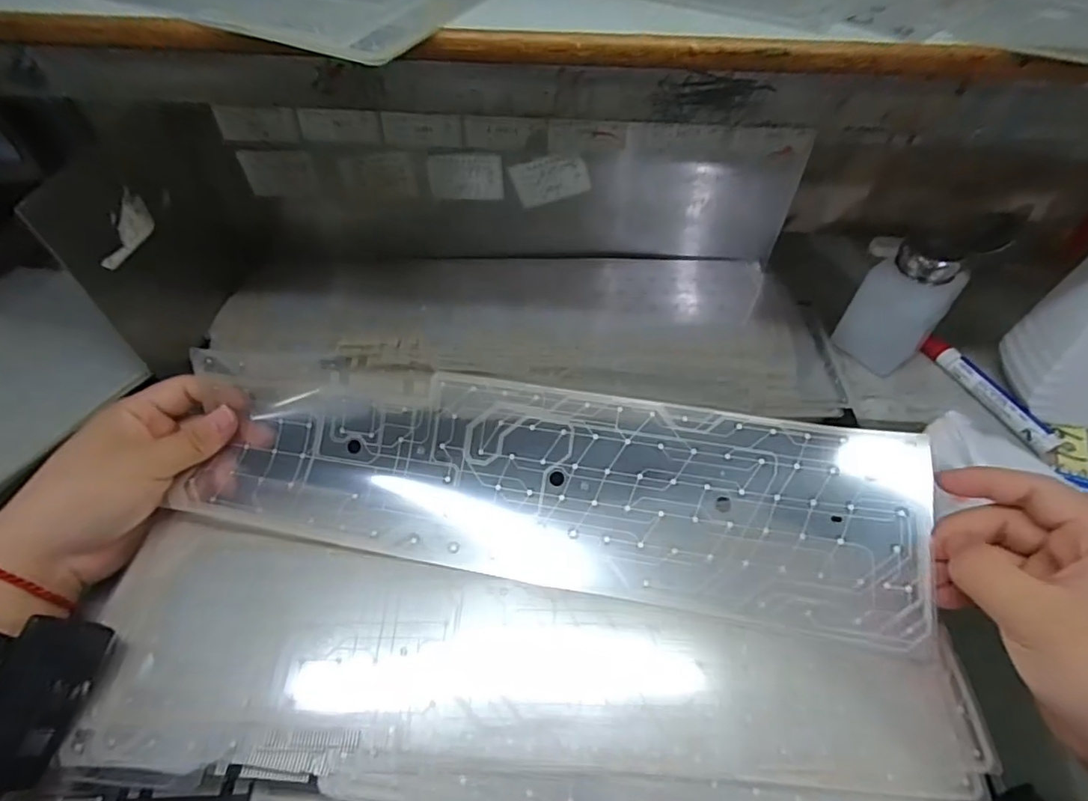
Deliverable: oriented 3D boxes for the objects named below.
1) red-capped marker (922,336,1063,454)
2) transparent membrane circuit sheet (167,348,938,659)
[{"bbox_3d":[0.332,-0.007,0.422,0.016,0.014,0.111,-15,55,-14],"label":"red-capped marker"},{"bbox_3d":[0.004,0.048,0.323,0.392,0.012,0.111,7,74,8],"label":"transparent membrane circuit sheet"}]

